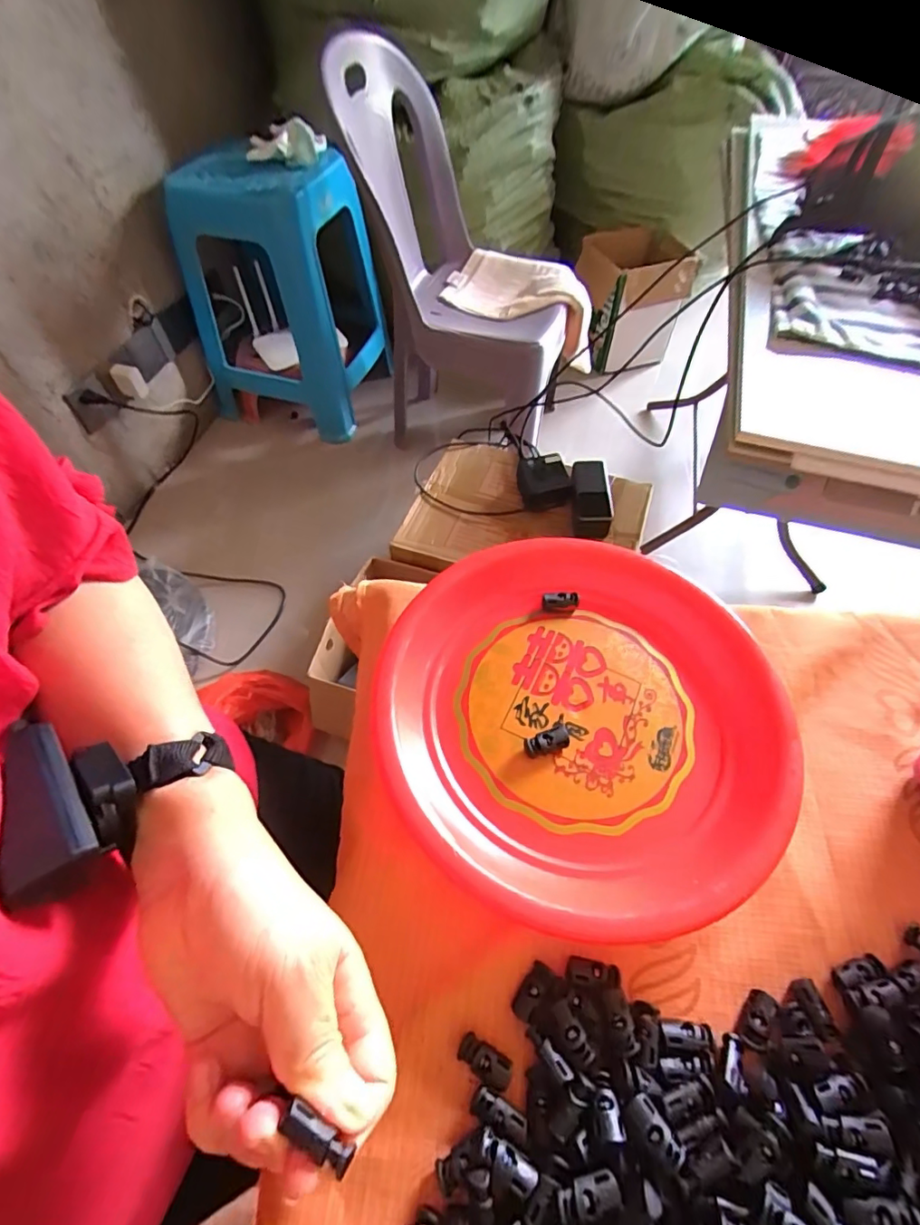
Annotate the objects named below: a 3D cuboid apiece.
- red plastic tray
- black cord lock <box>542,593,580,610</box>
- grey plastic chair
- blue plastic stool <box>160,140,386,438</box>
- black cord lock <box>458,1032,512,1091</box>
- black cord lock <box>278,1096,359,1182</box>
[{"bbox_3d":[0.081,0.061,0.343,0.241,0.033,0.253,35,64,20],"label":"red plastic tray"},{"bbox_3d":[0.076,-0.009,0.402,0.028,0.006,0.011,-2,58,-2],"label":"black cord lock"},{"bbox_3d":[0.001,-0.597,1.025,0.388,0.643,0.368,10,57,7],"label":"grey plastic chair"},{"bbox_3d":[-0.371,-0.688,1.178,0.348,0.480,0.279,15,58,10],"label":"blue plastic stool"},{"bbox_3d":[0.012,0.223,0.264,0.026,0.007,0.014,24,61,15],"label":"black cord lock"},{"bbox_3d":[-0.050,0.182,0.184,0.027,0.007,0.009,26,61,15],"label":"black cord lock"}]

